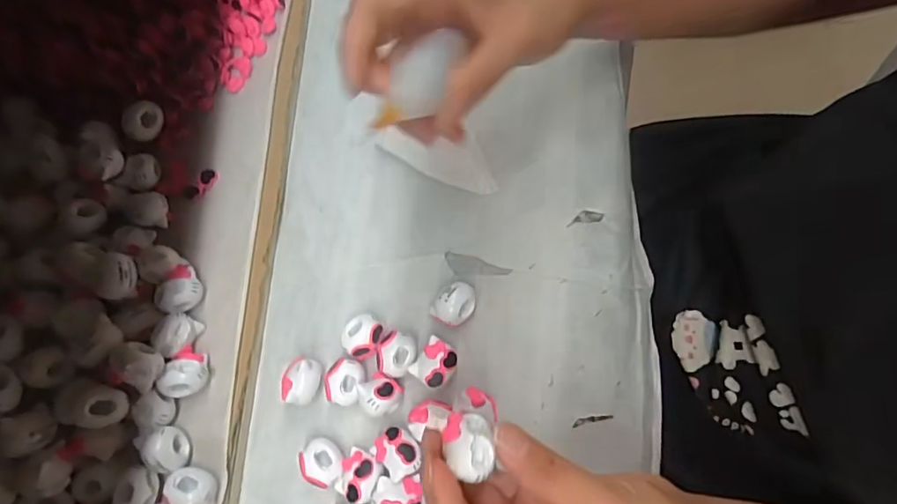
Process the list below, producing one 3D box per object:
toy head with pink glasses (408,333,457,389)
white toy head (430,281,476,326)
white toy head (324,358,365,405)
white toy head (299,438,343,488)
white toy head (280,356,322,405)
[{"bbox_3d":[-0.007,0.062,0.289,0.021,0.017,0.024,34,81,10],"label":"toy head with pink glasses"},{"bbox_3d":[0.004,0.030,0.298,0.022,0.018,0.026,28,80,9],"label":"white toy head"},{"bbox_3d":[-0.058,0.073,0.294,0.020,0.018,0.024,18,79,7],"label":"white toy head"},{"bbox_3d":[-0.069,0.115,0.286,0.020,0.019,0.024,-44,79,-6],"label":"white toy head"},{"bbox_3d":[-0.083,0.073,0.295,0.020,0.017,0.025,15,79,7],"label":"white toy head"}]

